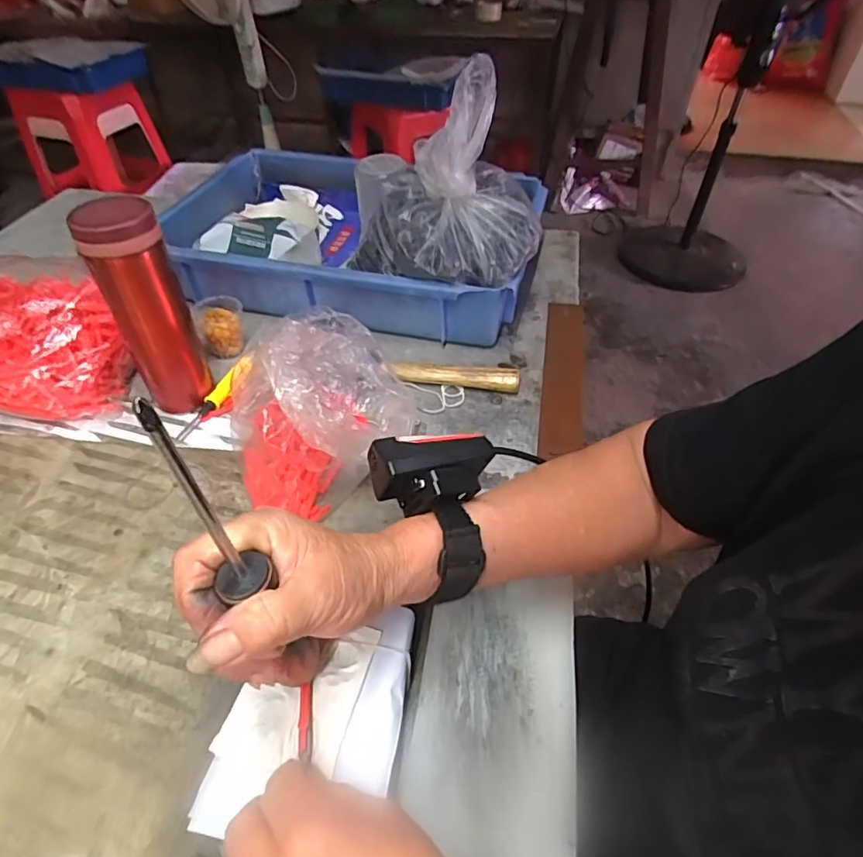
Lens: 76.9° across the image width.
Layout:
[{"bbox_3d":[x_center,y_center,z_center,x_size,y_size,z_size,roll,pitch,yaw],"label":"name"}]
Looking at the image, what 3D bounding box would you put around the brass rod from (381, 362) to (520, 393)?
[{"bbox_3d":[0.020,-0.052,0.536,0.130,0.021,0.022,4,45,4],"label":"brass rod"}]

